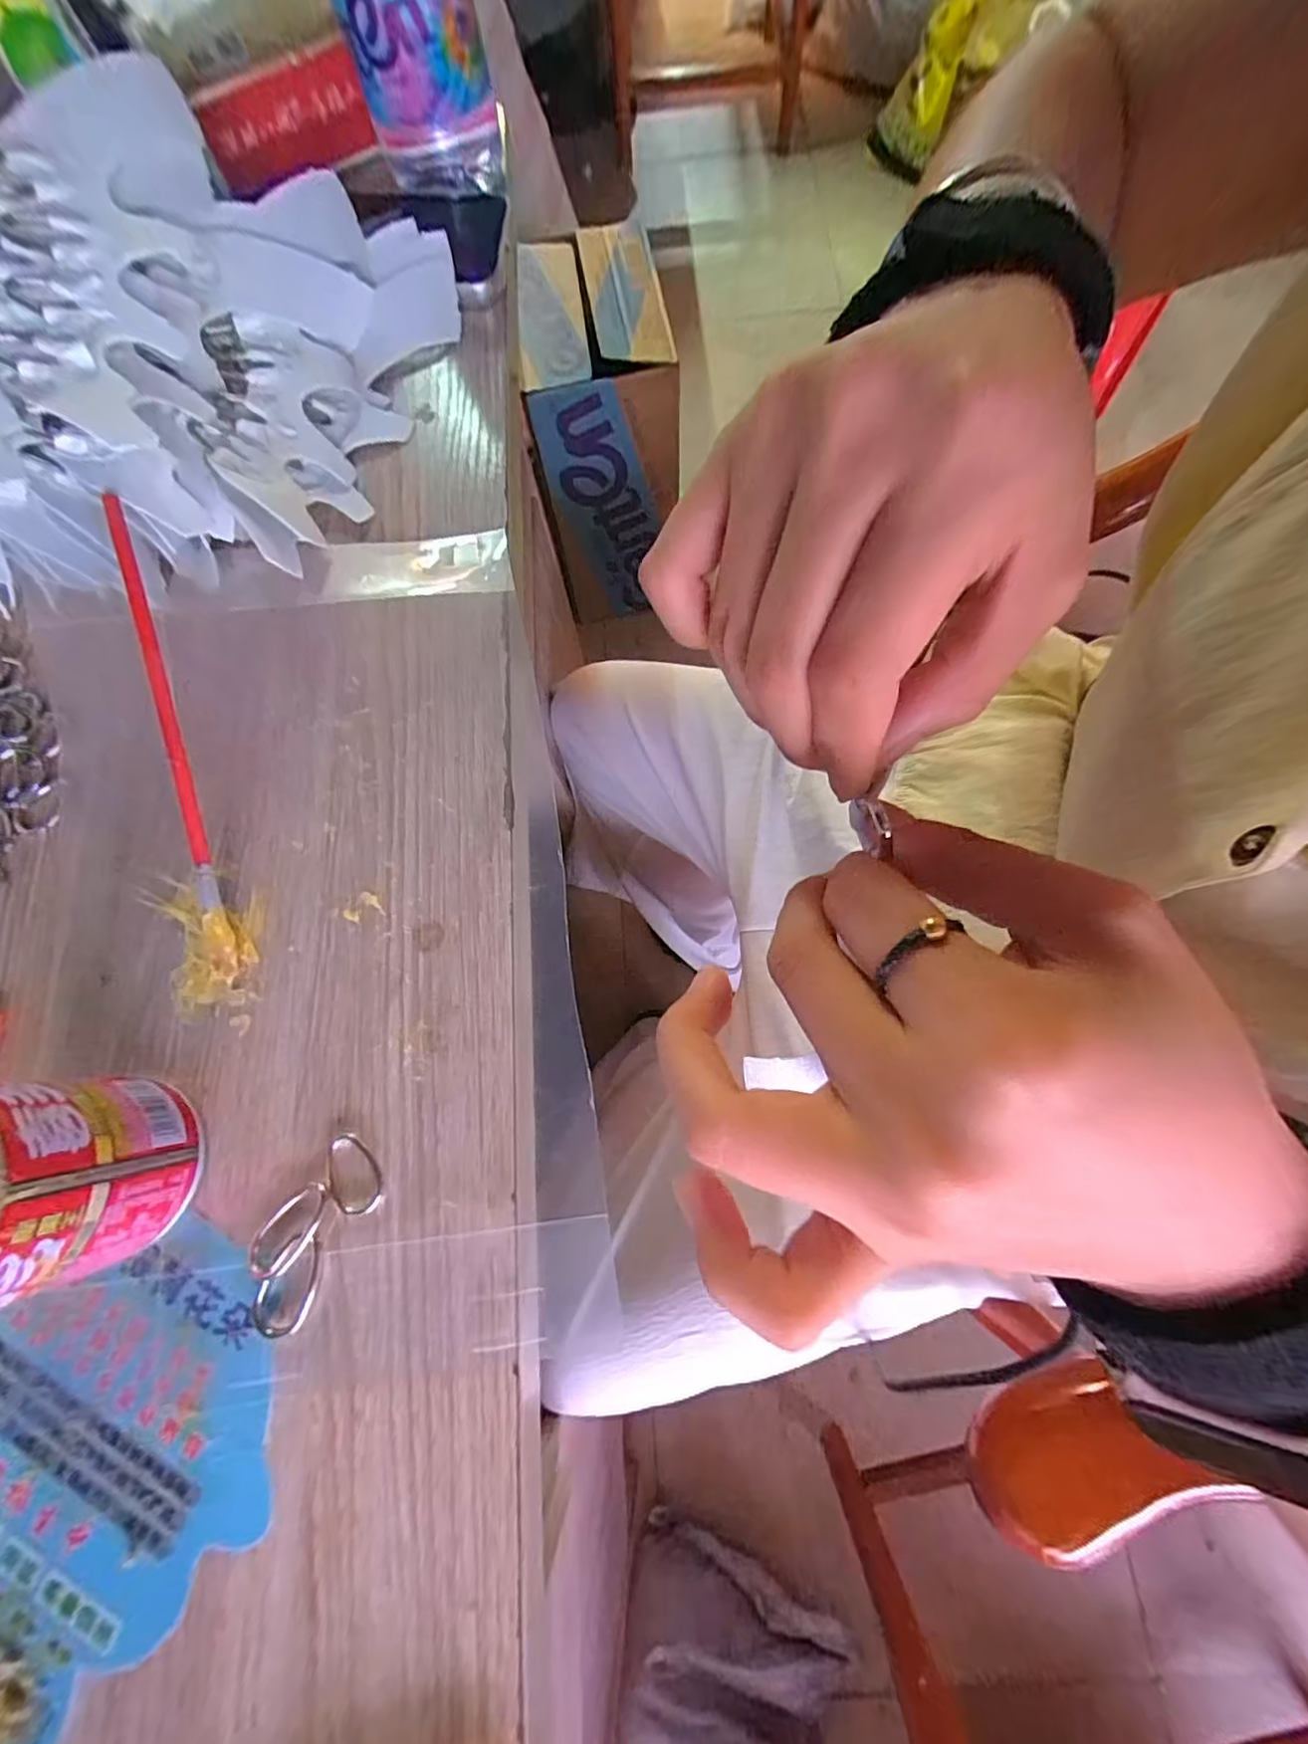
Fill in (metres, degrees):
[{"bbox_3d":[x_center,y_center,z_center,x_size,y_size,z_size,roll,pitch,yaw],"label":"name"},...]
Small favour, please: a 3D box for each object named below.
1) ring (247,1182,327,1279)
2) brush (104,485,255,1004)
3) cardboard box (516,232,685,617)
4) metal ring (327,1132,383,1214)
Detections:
[{"bbox_3d":[-0.130,0.127,0.208,0.017,0.008,0.031,30,77,10],"label":"ring"},{"bbox_3d":[-0.199,-0.048,0.241,0.034,0.014,0.207,-11,91,-2],"label":"brush"},{"bbox_3d":[-0.080,-0.617,0.901,0.195,0.450,0.185,-18,75,-3],"label":"cardboard box"},{"bbox_3d":[-0.111,0.111,0.215,0.019,0.004,0.029,-24,75,-5],"label":"metal ring"}]

